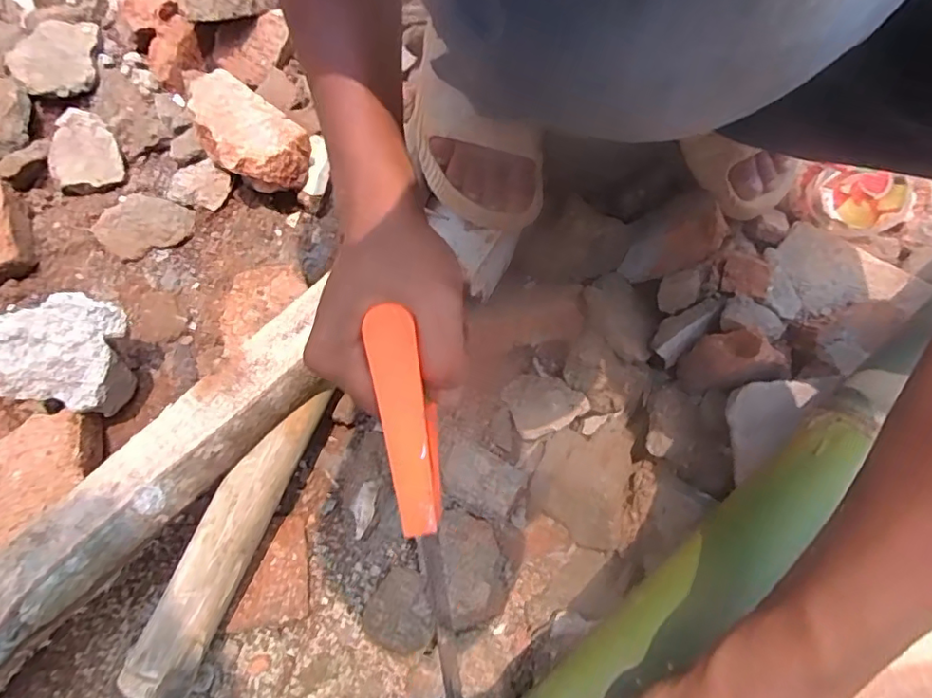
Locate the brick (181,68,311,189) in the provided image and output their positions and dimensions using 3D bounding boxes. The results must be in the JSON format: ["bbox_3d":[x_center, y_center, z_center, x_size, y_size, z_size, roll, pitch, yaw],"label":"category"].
[{"bbox_3d":[-0.226,-0.217,0.559,0.158,0.049,0.077,41,72,15],"label":"brick"}]

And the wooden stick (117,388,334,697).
[{"bbox_3d":[-0.175,0.134,0.418,0.040,0.021,0.228,19,68,7],"label":"wooden stick"}]

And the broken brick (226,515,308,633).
[{"bbox_3d":[-0.146,0.187,0.455,0.048,0.022,0.090,21,68,8],"label":"broken brick"}]

